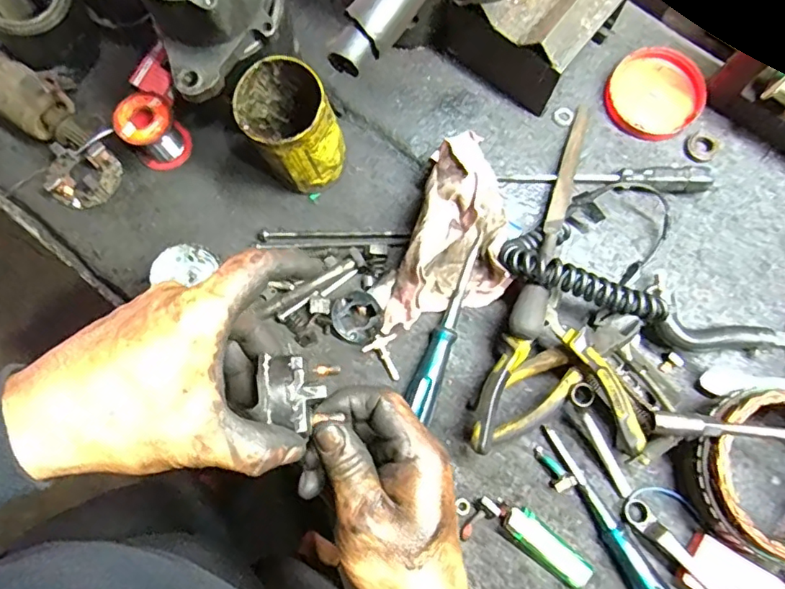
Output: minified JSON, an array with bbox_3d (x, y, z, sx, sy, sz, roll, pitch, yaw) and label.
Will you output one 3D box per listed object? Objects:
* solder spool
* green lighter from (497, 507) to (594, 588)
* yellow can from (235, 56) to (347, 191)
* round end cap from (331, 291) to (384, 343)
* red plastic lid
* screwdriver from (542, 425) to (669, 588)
[{"bbox_3d":[-0.230,-0.156,0.525,0.047,0.059,0.050,0,76,0],"label":"solder spool"},{"bbox_3d":[0.128,0.209,0.447,0.081,0.017,0.028,36,78,8],"label":"green lighter"},{"bbox_3d":[-0.091,-0.146,0.485,0.074,0.111,0.075,0,76,0],"label":"yellow can"},{"bbox_3d":[-0.032,0.022,0.492,0.043,0.028,0.044,0,76,0],"label":"round end cap"},{"bbox_3d":[0.256,-0.196,0.528,0.088,0.019,0.088,0,76,0],"label":"red plastic lid"},{"bbox_3d":[0.183,0.201,0.438,0.024,0.027,0.200,-31,78,-8],"label":"screwdriver"}]

